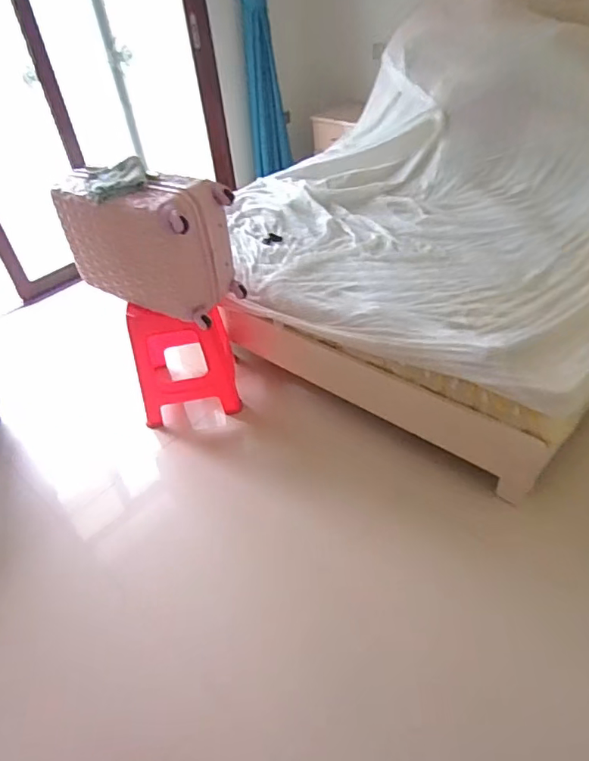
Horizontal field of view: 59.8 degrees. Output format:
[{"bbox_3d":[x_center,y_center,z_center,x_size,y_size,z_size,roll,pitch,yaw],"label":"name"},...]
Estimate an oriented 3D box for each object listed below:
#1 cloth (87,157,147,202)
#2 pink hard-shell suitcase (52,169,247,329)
[{"bbox_3d":[-0.563,-0.638,1.612,0.185,0.060,0.187,-14,41,-8],"label":"cloth"},{"bbox_3d":[-0.492,-0.487,1.742,0.549,0.419,0.269,17,46,25],"label":"pink hard-shell suitcase"}]

